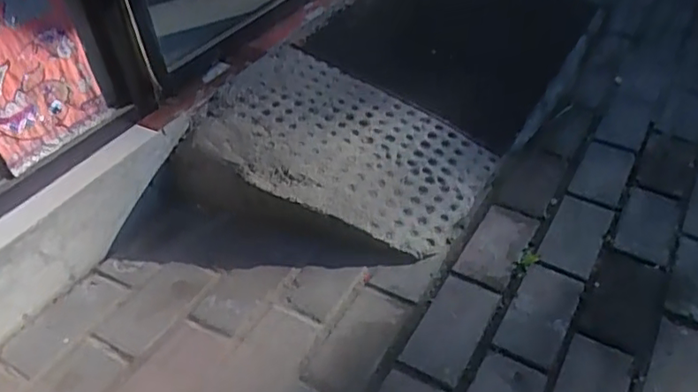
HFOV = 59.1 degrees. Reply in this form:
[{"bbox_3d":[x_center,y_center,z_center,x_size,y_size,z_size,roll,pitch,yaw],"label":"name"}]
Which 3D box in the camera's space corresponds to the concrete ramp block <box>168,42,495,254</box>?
[{"bbox_3d":[-0.020,-0.128,1.790,0.782,0.210,0.636,17,43,18],"label":"concrete ramp block"}]

